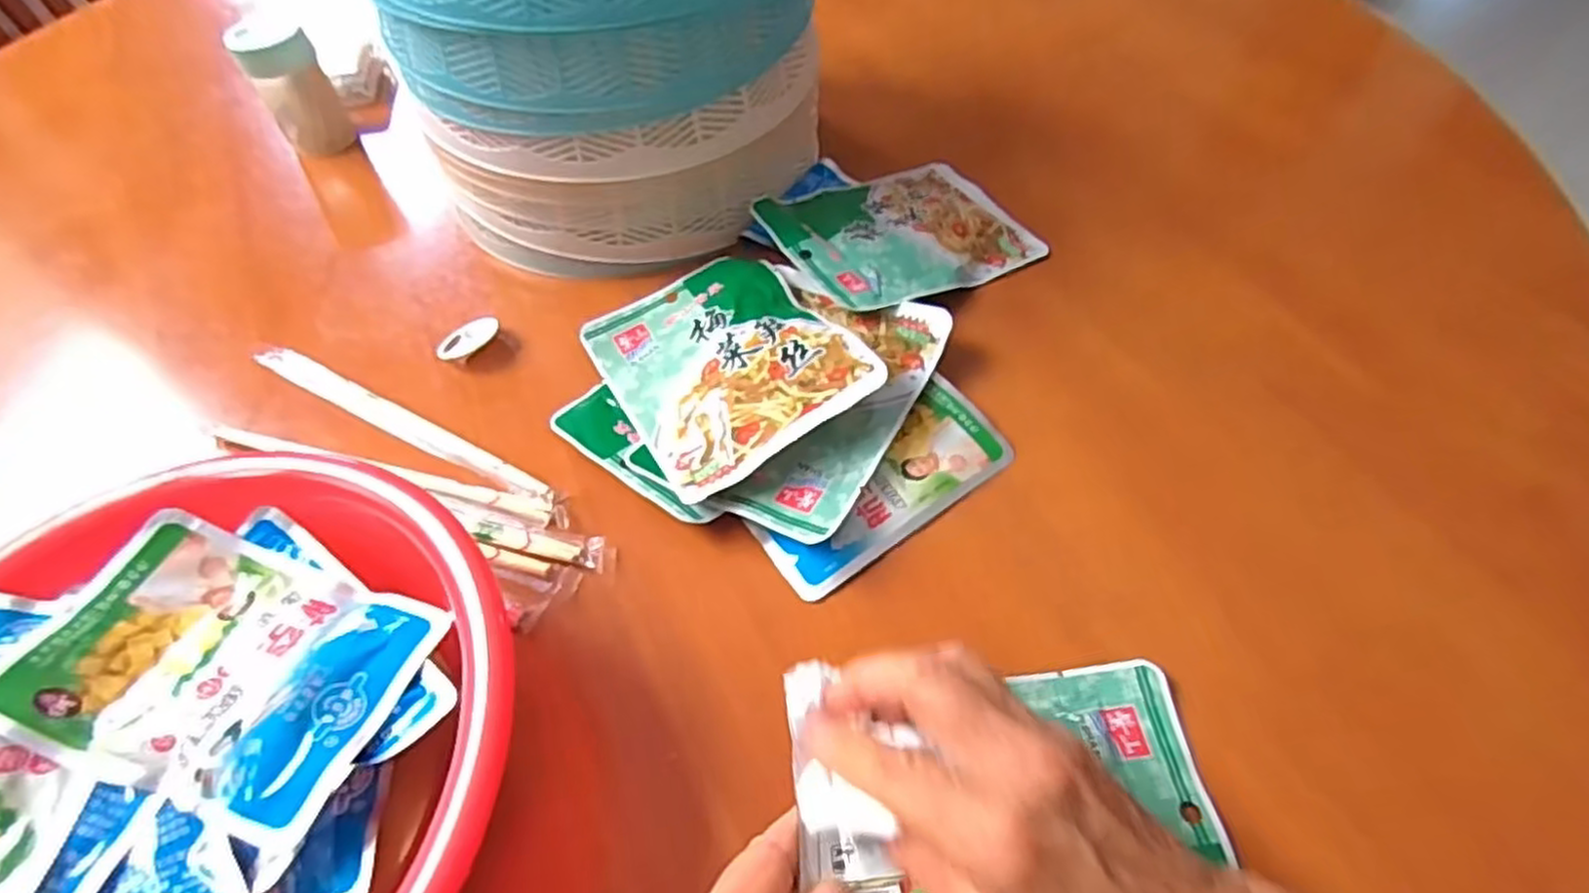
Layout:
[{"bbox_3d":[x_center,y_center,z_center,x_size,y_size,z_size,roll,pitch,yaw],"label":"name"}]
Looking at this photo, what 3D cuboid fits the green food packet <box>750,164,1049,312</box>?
[{"bbox_3d":[0.062,-0.127,0.463,0.144,0.012,0.108,-23,55,-26],"label":"green food packet"}]

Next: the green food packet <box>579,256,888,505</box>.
[{"bbox_3d":[-0.039,-0.046,0.398,0.108,0.012,0.145,-36,50,-5],"label":"green food packet"}]

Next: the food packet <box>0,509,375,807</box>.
[{"bbox_3d":[-0.219,0.070,0.280,0.095,0.011,0.084,18,49,8],"label":"food packet"}]

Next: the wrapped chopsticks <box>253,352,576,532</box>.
[{"bbox_3d":[-0.198,-0.010,0.401,0.218,0.009,0.016,23,59,20],"label":"wrapped chopsticks"}]

